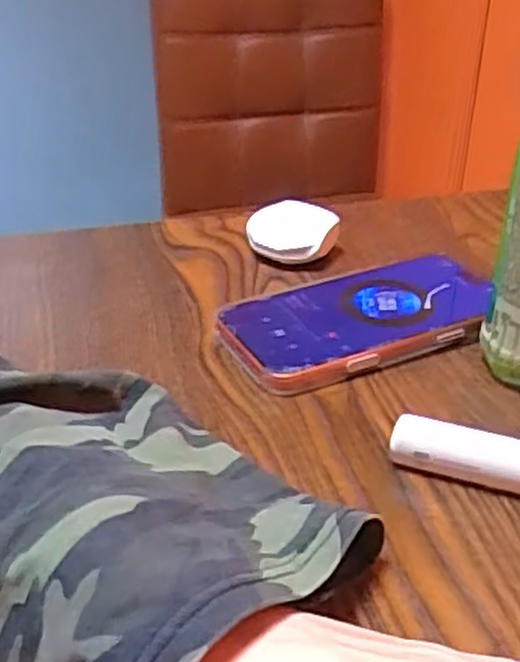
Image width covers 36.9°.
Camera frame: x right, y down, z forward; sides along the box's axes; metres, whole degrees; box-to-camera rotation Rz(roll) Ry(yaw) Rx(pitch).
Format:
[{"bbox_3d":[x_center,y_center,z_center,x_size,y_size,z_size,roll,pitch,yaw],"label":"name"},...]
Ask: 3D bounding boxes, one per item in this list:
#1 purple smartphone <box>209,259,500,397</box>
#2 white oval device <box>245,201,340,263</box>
[{"bbox_3d":[0.059,-0.007,0.442,0.157,0.018,0.087,-15,35,-25],"label":"purple smartphone"},{"bbox_3d":[0.021,-0.064,0.518,0.054,0.034,0.035,16,34,23],"label":"white oval device"}]

